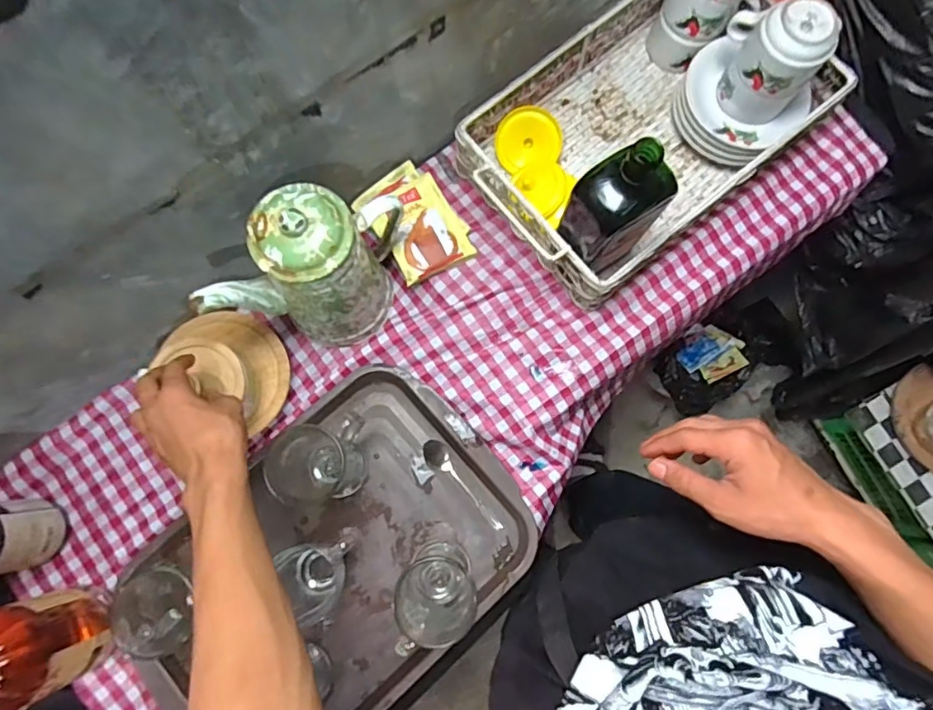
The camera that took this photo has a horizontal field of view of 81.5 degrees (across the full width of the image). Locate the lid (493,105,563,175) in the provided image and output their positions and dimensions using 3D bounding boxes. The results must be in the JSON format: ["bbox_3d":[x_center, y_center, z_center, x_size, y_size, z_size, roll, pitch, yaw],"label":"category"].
[{"bbox_3d":[0.075,-0.269,0.669,0.080,0.017,0.074,0,93,8],"label":"lid"}]

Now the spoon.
[{"bbox_3d":[-0.005,0.153,0.633,0.027,0.013,0.129,-39,82,-8],"label":"spoon"}]

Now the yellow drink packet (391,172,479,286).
[{"bbox_3d":[-0.053,-0.154,0.653,0.089,0.010,0.112,-26,87,-4],"label":"yellow drink packet"}]

